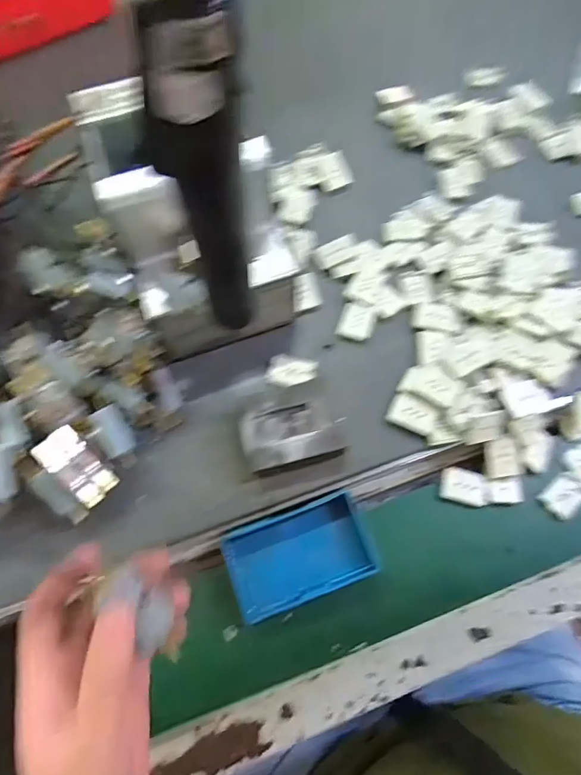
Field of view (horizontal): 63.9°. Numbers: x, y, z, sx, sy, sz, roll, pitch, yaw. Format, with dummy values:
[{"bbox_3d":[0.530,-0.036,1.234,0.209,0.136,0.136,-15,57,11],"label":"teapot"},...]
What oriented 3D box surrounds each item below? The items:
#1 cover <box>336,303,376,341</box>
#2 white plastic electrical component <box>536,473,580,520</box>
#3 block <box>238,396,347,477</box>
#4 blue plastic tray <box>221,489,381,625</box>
[{"bbox_3d":[0.063,-0.064,0.446,0.031,0.010,0.034,18,69,6],"label":"cover"},{"bbox_3d":[0.248,0.098,0.422,0.041,0.006,0.028,-36,73,-14],"label":"white plastic electrical component"},{"bbox_3d":[0.000,0.040,0.405,0.080,0.039,0.064,-14,69,-6],"label":"block"},{"bbox_3d":[0.008,0.141,0.394,0.116,0.020,0.072,-20,70,-8],"label":"blue plastic tray"}]

